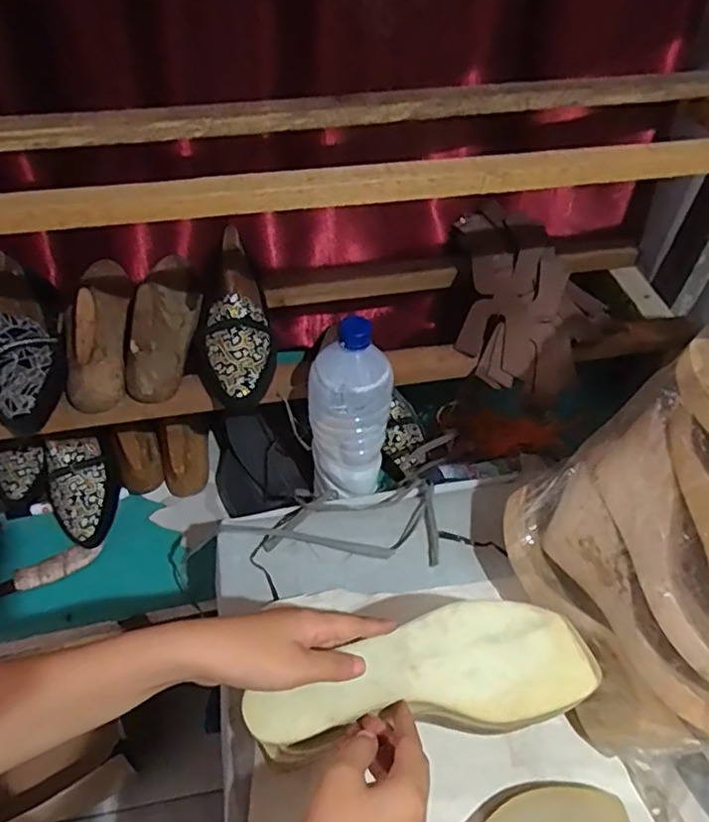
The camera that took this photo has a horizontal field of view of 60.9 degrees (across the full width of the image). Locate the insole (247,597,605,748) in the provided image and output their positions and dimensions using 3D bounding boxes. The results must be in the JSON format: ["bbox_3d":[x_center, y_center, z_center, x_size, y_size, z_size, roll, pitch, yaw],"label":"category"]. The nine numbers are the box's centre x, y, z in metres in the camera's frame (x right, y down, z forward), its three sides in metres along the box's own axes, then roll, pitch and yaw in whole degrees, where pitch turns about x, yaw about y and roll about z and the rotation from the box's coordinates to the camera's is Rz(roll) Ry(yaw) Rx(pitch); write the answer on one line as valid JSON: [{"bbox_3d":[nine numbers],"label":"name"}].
[{"bbox_3d":[0.050,0.189,0.427,0.243,0.017,0.084,-7,48,-12],"label":"insole"}]

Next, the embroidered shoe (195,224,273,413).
[{"bbox_3d":[-0.142,-0.109,0.688,0.086,0.080,0.226,-6,48,-8],"label":"embroidered shoe"}]

